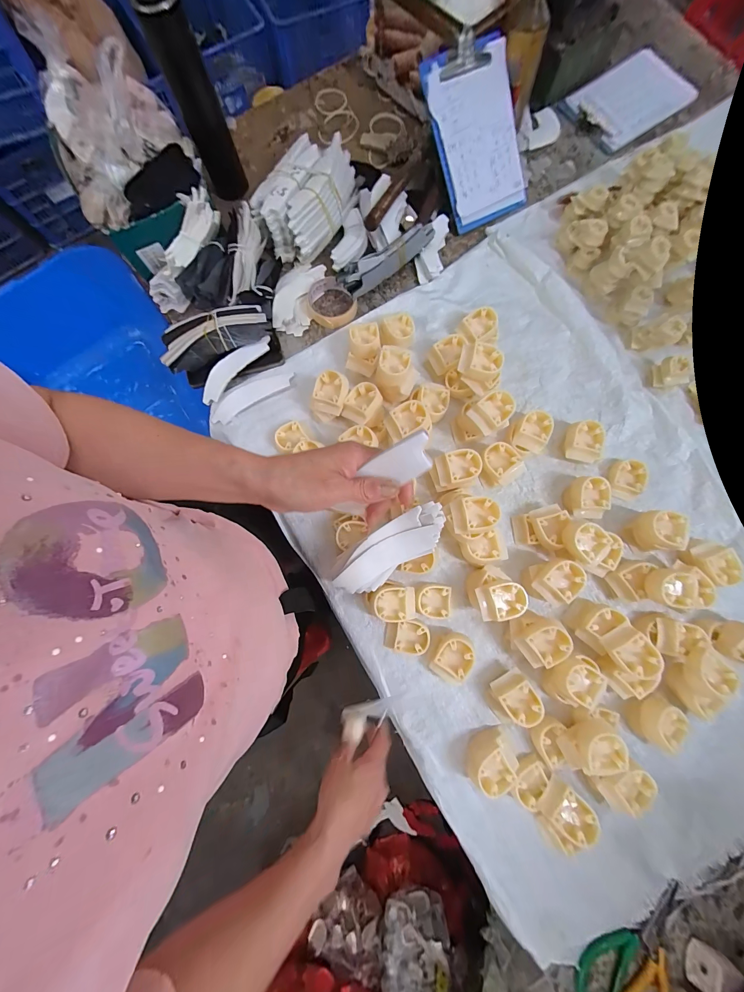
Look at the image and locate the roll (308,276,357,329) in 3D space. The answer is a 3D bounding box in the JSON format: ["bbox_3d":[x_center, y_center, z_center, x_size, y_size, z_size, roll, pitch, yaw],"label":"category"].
[{"bbox_3d":[-0.073,-0.340,0.568,0.075,0.022,0.090,-26,80,-2],"label":"roll"}]

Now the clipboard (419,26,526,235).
[{"bbox_3d":[0.185,-0.620,0.561,0.158,0.015,0.238,-29,114,-7],"label":"clipboard"}]

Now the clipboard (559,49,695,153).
[{"bbox_3d":[0.528,-0.810,0.655,0.266,0.011,0.158,-36,81,-6],"label":"clipboard"}]

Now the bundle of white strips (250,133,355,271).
[{"bbox_3d":[-0.112,-0.529,0.575,0.125,0.077,0.213,33,83,7],"label":"bundle of white strips"}]

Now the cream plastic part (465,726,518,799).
[{"bbox_3d":[0.157,0.349,0.423,0.066,0.043,0.059,-23,80,-2],"label":"cream plastic part"}]

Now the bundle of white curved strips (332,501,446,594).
[{"bbox_3d":[0.025,0.070,0.429,0.165,0.038,0.062,-35,81,4],"label":"bundle of white curved strips"}]

